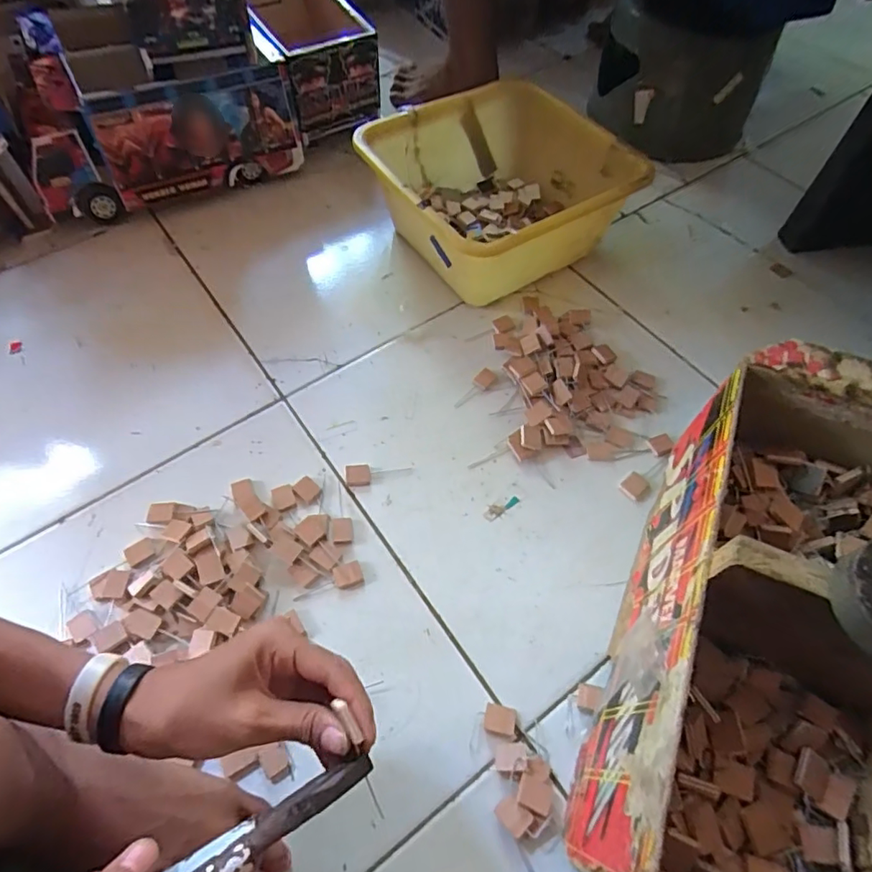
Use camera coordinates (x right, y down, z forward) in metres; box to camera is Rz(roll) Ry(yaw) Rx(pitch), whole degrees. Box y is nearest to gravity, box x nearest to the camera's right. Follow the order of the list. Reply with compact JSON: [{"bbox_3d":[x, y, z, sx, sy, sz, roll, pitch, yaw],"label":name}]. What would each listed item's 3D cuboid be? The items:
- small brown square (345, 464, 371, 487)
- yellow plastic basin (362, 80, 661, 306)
[{"bbox_3d":[-0.077,0.039,0.533,0.025,0.006,0.022,-2,59,-1],"label":"small brown square"},{"bbox_3d":[0.066,-0.303,0.672,0.258,0.124,0.278,-30,64,-17],"label":"yellow plastic basin"}]

